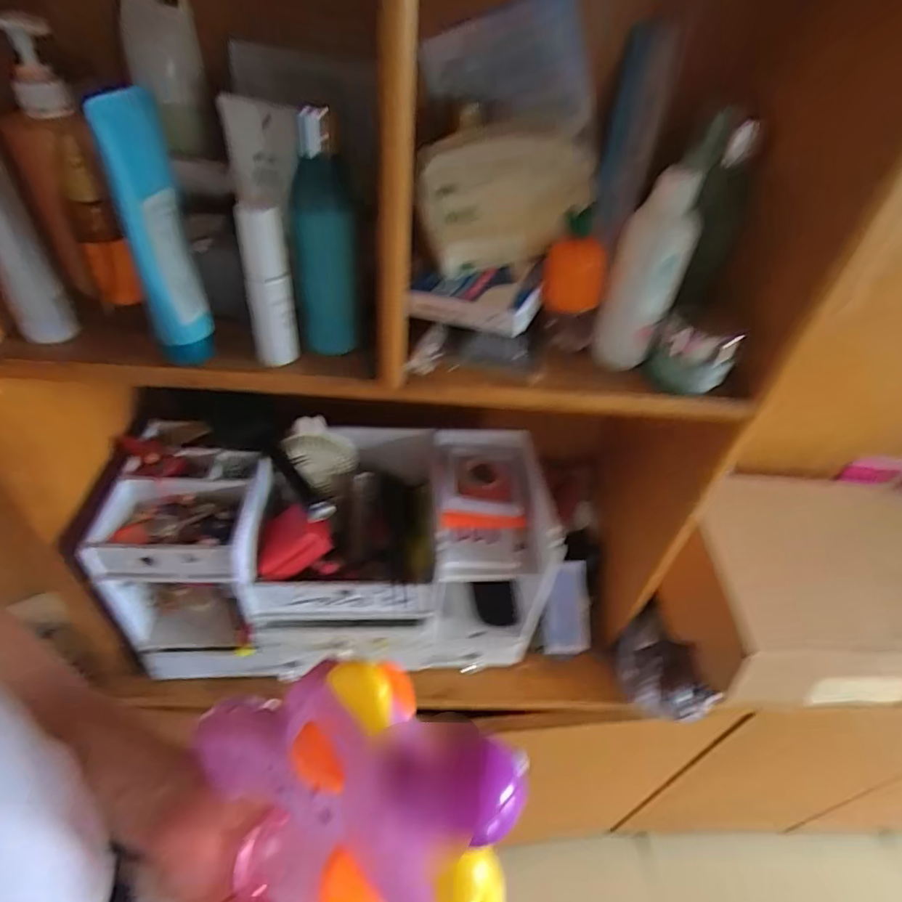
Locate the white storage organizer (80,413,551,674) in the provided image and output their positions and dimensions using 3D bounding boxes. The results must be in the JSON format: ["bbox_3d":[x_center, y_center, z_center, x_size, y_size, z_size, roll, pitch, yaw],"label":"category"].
[{"bbox_3d":[-0.126,0.118,0.626,0.459,0.218,0.194,1,42,-7],"label":"white storage organizer"}]

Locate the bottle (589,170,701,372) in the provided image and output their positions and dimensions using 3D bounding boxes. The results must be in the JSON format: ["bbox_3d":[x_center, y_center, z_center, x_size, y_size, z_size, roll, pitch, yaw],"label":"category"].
[{"bbox_3d":[0.152,-0.136,0.420,0.053,0.146,0.039,21,44,14],"label":"bottle"}]

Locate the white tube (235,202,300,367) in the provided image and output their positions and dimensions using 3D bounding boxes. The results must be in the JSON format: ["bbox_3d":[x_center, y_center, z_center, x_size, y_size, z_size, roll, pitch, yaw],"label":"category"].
[{"bbox_3d":[-0.132,-0.115,0.387,0.031,0.127,0.030,-6,44,-15],"label":"white tube"}]

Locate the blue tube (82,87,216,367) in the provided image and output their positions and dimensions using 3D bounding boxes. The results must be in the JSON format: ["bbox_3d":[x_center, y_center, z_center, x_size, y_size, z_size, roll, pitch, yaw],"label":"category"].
[{"bbox_3d":[-0.197,-0.142,0.360,0.046,0.165,0.041,-20,49,-27],"label":"blue tube"}]

